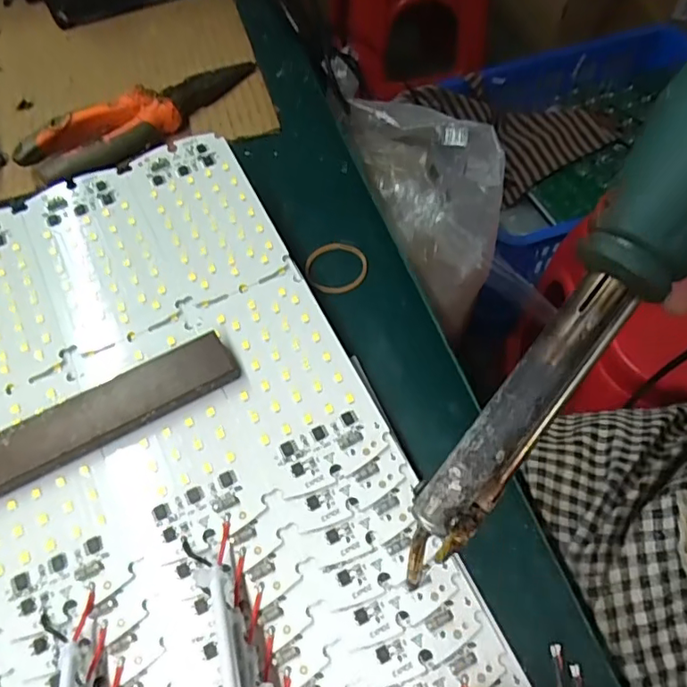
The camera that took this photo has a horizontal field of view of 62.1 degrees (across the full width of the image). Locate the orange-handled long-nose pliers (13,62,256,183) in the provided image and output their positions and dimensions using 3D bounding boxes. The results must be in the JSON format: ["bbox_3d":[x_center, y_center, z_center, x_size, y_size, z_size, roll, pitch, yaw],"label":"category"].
[{"bbox_3d":[-0.114,-0.134,0.340,0.149,0.021,0.051,-32,59,-16],"label":"orange-handled long-nose pliers"}]

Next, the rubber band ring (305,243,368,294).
[{"bbox_3d":[-0.004,-0.039,0.294,0.031,0.004,0.031,-3,56,4],"label":"rubber band ring"}]

